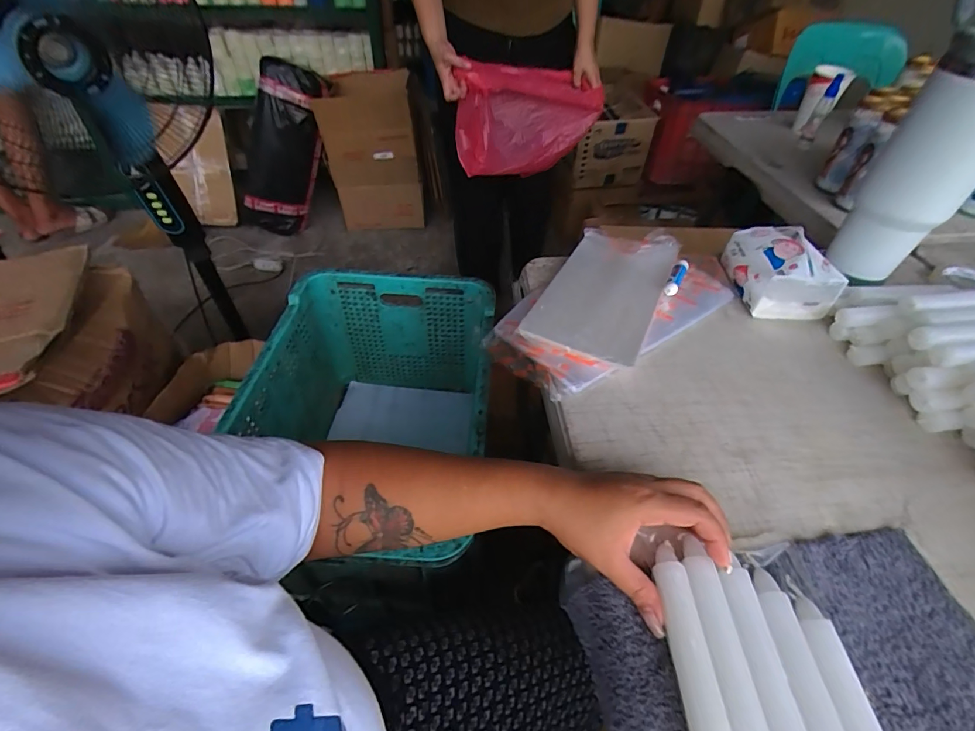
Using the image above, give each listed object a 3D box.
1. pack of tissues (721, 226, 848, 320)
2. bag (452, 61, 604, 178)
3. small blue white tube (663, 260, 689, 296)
[{"bbox_3d":[0.370,-0.123,0.564,0.092,0.077,0.116,2,46,0],"label":"pack of tissues"},{"bbox_3d":[0.105,-0.609,1.103,0.366,0.235,0.081,-21,50,-20],"label":"bag"},{"bbox_3d":[0.241,-0.113,0.564,0.016,0.014,0.070,23,50,20],"label":"small blue white tube"}]

